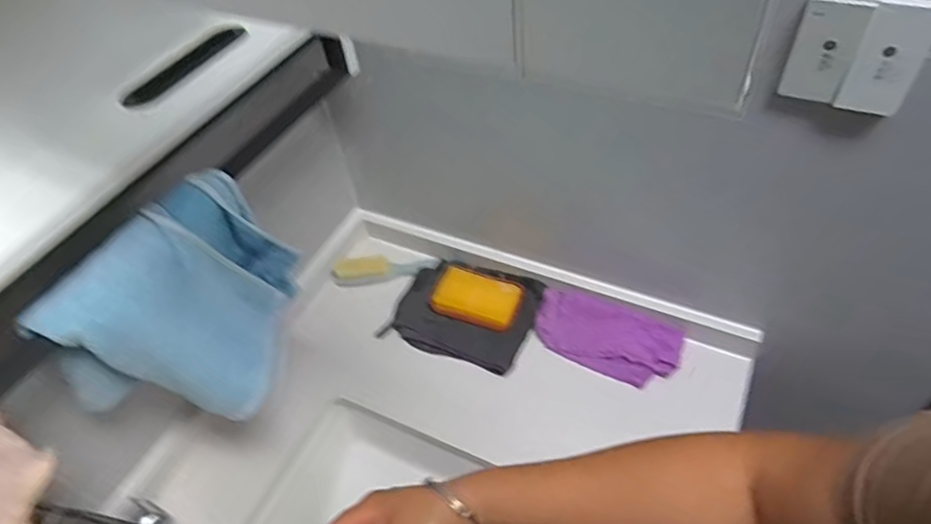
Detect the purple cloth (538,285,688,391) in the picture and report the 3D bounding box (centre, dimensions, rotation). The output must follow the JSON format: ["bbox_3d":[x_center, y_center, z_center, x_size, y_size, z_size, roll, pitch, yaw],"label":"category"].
[{"bbox_3d":[0.175,0.090,0.747,0.182,0.027,0.088,20,53,23],"label":"purple cloth"}]

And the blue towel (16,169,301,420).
[{"bbox_3d":[-0.242,0.048,0.528,0.084,0.182,0.195,24,55,25],"label":"blue towel"}]

